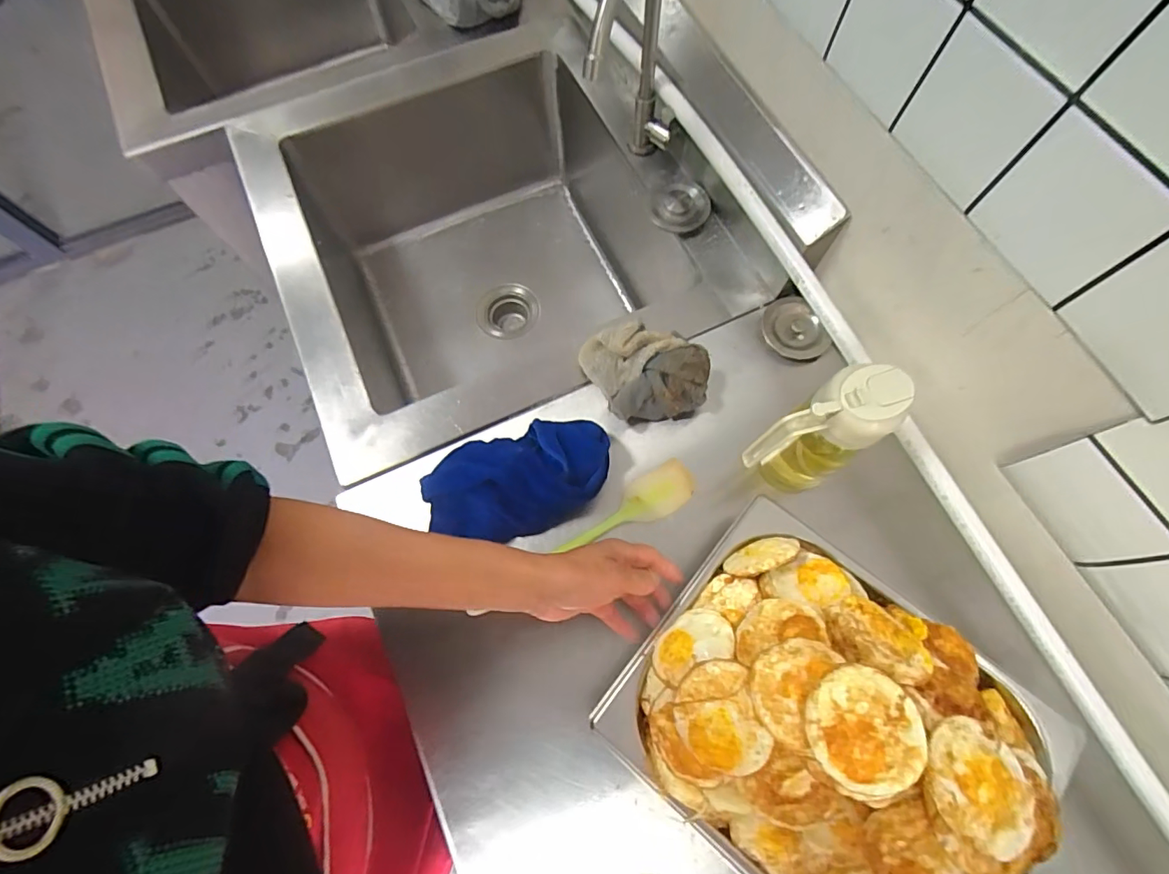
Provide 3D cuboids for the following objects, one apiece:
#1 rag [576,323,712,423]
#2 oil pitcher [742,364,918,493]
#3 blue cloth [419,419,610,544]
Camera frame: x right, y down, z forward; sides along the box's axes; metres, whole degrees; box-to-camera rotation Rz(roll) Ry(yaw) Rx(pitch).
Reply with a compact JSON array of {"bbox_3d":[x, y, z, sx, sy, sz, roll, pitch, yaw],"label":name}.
[{"bbox_3d":[0.066,-0.070,0.555,0.131,0.057,0.096,-2,71,-1],"label":"rag"},{"bbox_3d":[0.214,0.005,0.467,0.096,0.184,0.070,-28,73,-10],"label":"oil pitcher"},{"bbox_3d":[-0.066,0.046,0.510,0.188,0.061,0.104,-20,72,-7],"label":"blue cloth"}]

